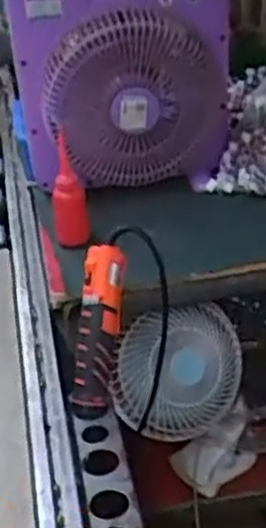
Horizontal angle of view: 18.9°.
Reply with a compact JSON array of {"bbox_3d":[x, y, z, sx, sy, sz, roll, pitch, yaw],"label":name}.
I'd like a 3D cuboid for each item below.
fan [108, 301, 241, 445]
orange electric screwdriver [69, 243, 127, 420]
[{"bbox_3d":[0.071,0.154,1.171,0.199,0.194,0.074,-16,31,-18],"label":"fan"},{"bbox_3d":[-0.040,0.077,0.916,0.048,0.196,0.045,7,1,21],"label":"orange electric screwdriver"}]

